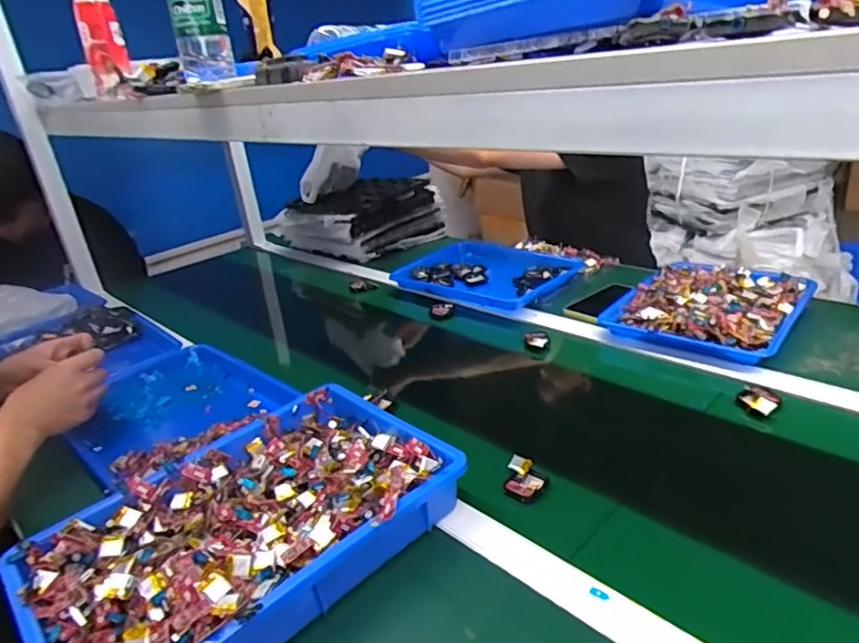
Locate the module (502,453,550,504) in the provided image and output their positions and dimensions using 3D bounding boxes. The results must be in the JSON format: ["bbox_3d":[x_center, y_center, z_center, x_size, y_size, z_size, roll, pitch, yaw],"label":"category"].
[{"bbox_3d":[0.104,0.170,0.627,0.045,0.018,0.052,6,28,26],"label":"module"}]

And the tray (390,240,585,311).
[{"bbox_3d":[0.127,-0.098,1.206,0.337,0.050,0.272,16,34,40],"label":"tray"}]

